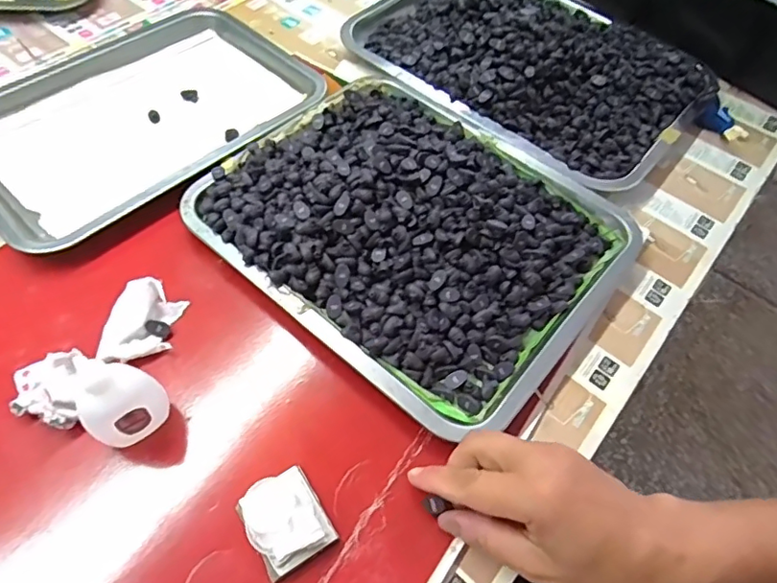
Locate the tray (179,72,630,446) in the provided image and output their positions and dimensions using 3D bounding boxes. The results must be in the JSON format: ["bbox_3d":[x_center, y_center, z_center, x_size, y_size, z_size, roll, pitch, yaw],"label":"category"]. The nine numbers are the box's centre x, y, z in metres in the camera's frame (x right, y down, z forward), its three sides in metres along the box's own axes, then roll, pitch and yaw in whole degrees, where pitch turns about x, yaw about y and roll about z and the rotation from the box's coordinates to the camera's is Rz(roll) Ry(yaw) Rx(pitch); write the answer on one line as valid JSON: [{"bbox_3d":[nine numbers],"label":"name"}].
[{"bbox_3d":[0.023,-0.061,0.430,0.299,0.046,0.252,37,62,19],"label":"tray"}]

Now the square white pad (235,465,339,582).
[{"bbox_3d":[-0.060,0.133,0.313,0.042,0.021,0.050,-28,63,-20],"label":"square white pad"}]

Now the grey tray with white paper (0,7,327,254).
[{"bbox_3d":[-0.237,-0.175,0.504,0.235,0.023,0.310,41,63,20],"label":"grey tray with white paper"}]

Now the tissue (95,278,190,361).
[{"bbox_3d":[-0.174,0.023,0.379,0.042,0.026,0.059,6,57,0],"label":"tissue"}]

